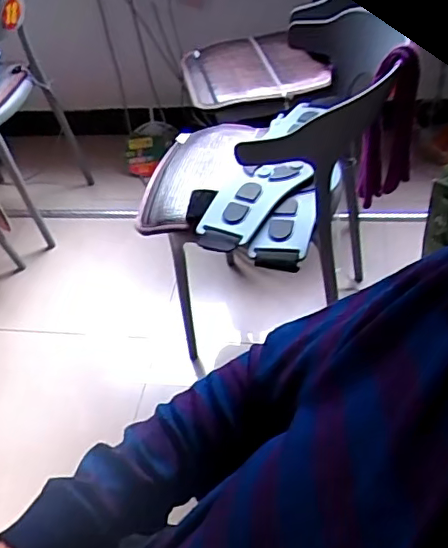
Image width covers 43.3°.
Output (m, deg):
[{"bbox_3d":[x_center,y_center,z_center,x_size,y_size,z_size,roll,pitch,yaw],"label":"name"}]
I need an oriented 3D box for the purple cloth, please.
[{"bbox_3d":[0.301,-0.253,1.055,0.082,0.324,0.124,30,56,33],"label":"purple cloth"}]

